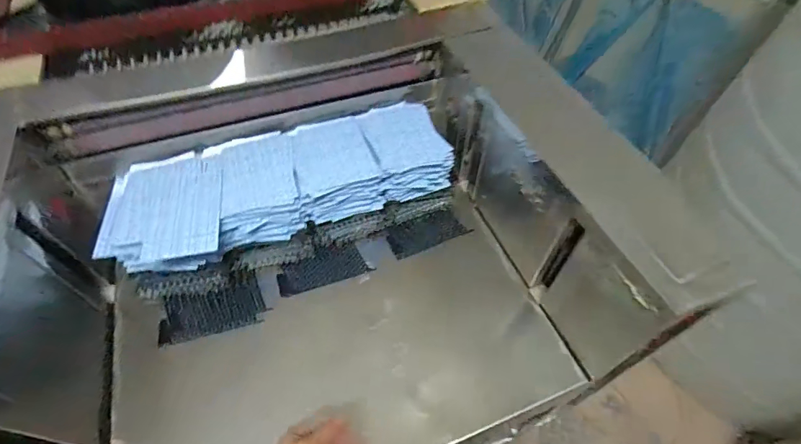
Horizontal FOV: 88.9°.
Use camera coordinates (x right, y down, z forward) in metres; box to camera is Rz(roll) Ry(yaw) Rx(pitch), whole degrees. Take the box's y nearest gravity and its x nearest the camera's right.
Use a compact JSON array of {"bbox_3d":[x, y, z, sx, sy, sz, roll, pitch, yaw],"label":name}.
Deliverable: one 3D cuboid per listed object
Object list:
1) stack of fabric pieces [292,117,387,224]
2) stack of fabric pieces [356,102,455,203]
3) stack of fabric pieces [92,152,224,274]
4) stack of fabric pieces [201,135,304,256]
[{"bbox_3d":[-0.129,-0.105,0.783,0.144,0.084,0.179,-17,56,-14],"label":"stack of fabric pieces"},{"bbox_3d":[0.006,-0.150,0.816,0.142,0.090,0.187,-14,55,-13],"label":"stack of fabric pieces"},{"bbox_3d":[-0.405,-0.008,0.710,0.200,0.075,0.223,-9,54,-9],"label":"stack of fabric pieces"},{"bbox_3d":[-0.267,-0.065,0.753,0.159,0.080,0.200,-14,55,-12],"label":"stack of fabric pieces"}]

